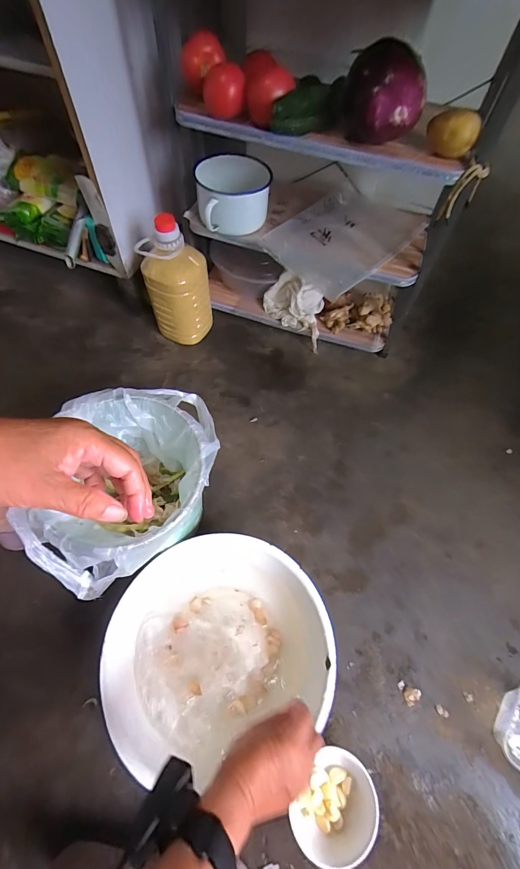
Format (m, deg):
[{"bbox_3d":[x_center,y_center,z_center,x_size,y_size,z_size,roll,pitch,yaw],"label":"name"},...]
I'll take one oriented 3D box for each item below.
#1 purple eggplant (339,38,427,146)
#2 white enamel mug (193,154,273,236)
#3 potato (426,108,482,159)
[{"bbox_3d":[0.167,-0.463,0.492,0.082,0.099,0.130,-7,62,-7],"label":"purple eggplant"},{"bbox_3d":[-0.051,-0.452,0.672,0.134,0.078,0.118,-12,63,-9],"label":"white enamel mug"},{"bbox_3d":[0.264,-0.414,0.486,0.066,0.045,0.038,25,63,11],"label":"potato"}]

